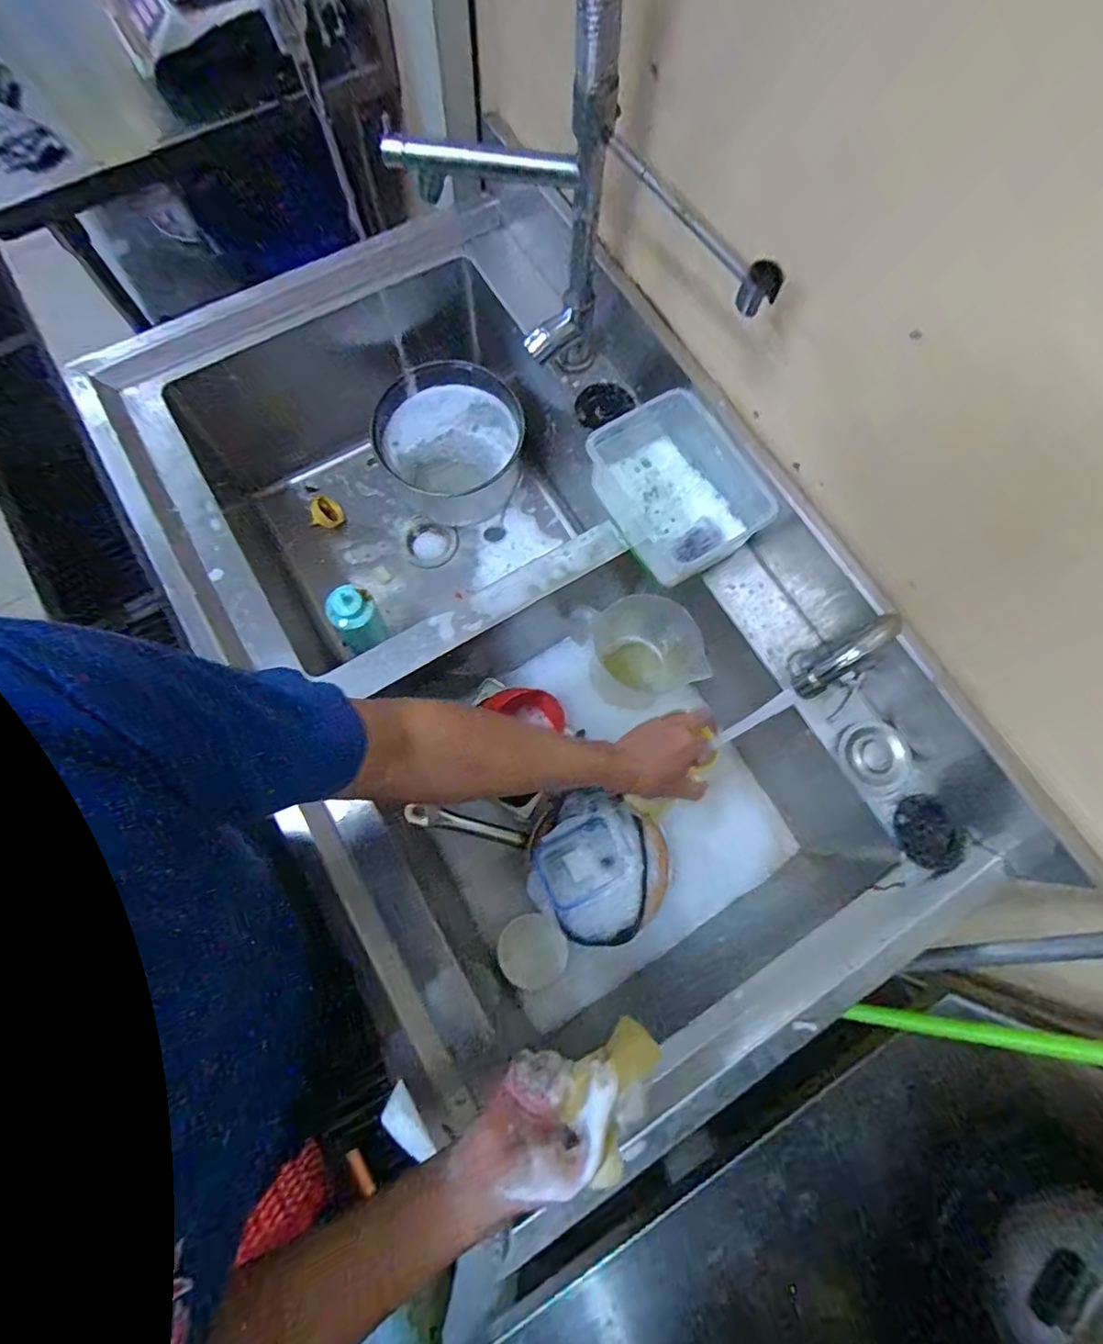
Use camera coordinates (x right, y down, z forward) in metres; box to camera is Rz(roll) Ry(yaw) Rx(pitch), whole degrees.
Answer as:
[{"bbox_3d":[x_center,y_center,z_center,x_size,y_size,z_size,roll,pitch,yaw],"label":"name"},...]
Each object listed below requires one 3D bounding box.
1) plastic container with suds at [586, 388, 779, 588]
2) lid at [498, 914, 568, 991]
[{"bbox_3d":[0.161,-0.231,0.722,0.154,0.092,0.216,-34,79,-10],"label":"plastic container with suds"},{"bbox_3d":[-0.028,0.412,0.833,0.099,0.013,0.099,0,75,-2],"label":"lid"}]

